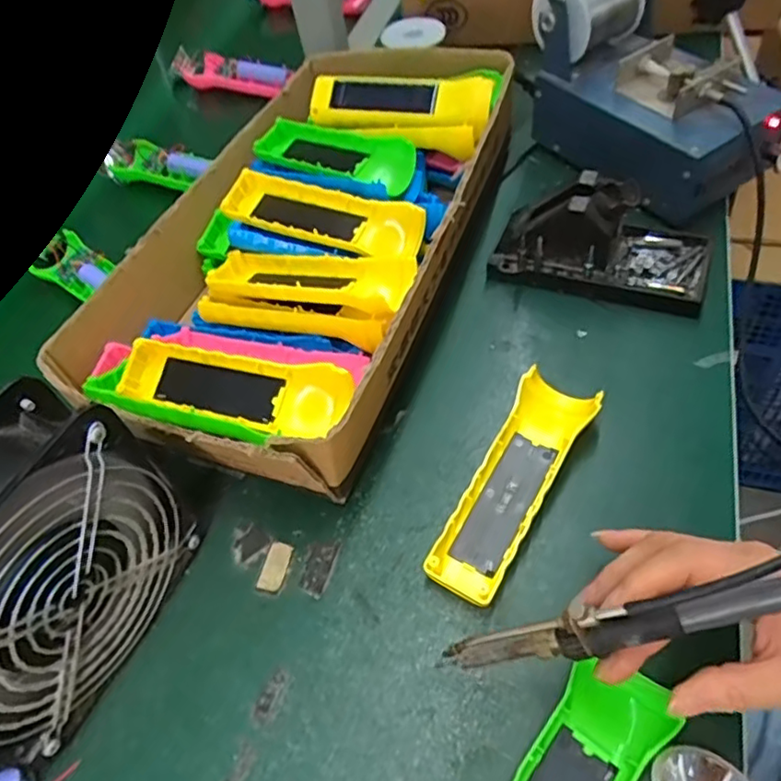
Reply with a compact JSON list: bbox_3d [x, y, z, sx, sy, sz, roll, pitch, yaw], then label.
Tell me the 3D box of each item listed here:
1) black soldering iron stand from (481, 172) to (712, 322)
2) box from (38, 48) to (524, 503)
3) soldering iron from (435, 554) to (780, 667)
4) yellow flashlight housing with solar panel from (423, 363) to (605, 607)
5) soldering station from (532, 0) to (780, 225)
[{"bbox_3d":[0.161,-0.118,0.466,0.155,0.073,0.077,17,58,19],"label":"black soldering iron stand"},{"bbox_3d":[-0.056,-0.126,0.484,0.226,0.098,0.415,16,58,18],"label":"box"},{"bbox_3d":[0.103,0.099,0.268,0.185,0.021,0.018,-24,50,24],"label":"soldering iron"},{"bbox_3d":[0.075,0.054,0.382,0.048,0.027,0.154,25,62,25],"label":"yellow flashlight housing with solar panel"},{"bbox_3d":[0.212,-0.247,0.504,0.115,0.135,0.202,-31,56,-14],"label":"soldering station"}]

